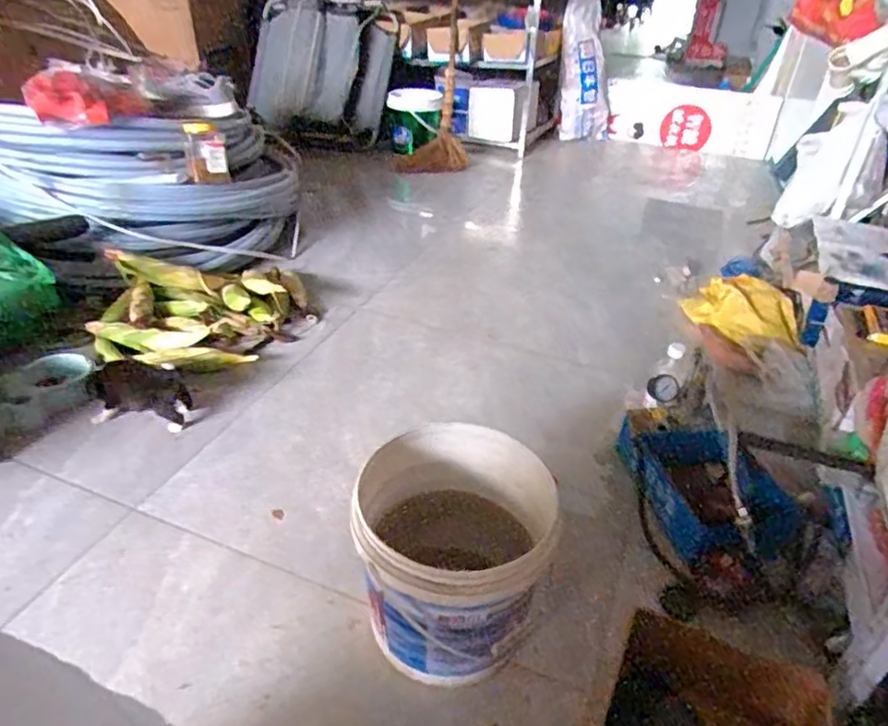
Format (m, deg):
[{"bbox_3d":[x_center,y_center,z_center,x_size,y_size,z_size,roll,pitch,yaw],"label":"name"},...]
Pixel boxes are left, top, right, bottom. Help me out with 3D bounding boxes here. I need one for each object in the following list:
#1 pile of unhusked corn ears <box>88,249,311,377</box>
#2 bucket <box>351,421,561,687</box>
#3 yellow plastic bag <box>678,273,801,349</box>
[{"bbox_3d":[-0.611,-0.170,1.579,0.514,0.138,0.478,-8,34,-17],"label":"pile of unhusked corn ears"},{"bbox_3d":[0.007,0.271,0.868,0.263,0.256,0.251,1,33,-3],"label":"bucket"},{"bbox_3d":[0.777,-0.145,1.637,0.088,0.149,0.390,-12,20,-22],"label":"yellow plastic bag"}]

